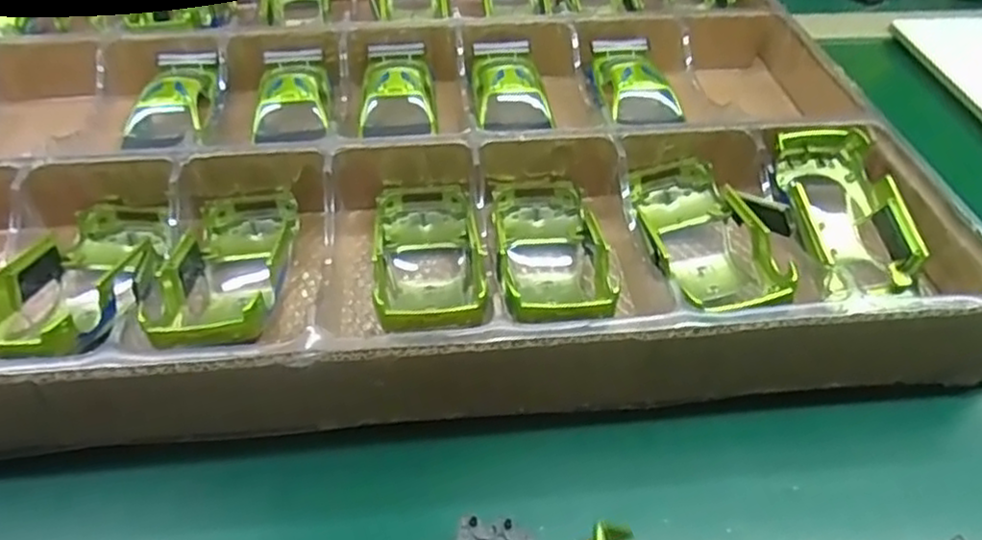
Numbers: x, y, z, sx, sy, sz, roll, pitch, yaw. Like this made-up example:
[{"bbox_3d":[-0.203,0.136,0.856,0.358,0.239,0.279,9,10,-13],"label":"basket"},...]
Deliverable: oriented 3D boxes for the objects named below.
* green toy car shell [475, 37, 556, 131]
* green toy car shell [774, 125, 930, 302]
[{"bbox_3d":[0.012,-0.130,0.493,0.046,0.026,0.091,-4,45,-4],"label":"green toy car shell"},{"bbox_3d":[0.193,-0.031,0.399,0.064,0.050,0.100,2,45,3],"label":"green toy car shell"}]

